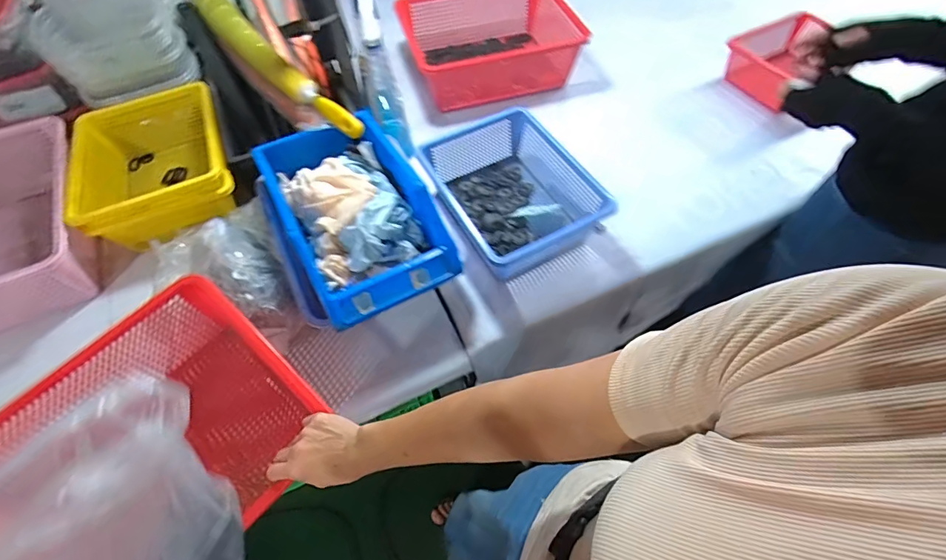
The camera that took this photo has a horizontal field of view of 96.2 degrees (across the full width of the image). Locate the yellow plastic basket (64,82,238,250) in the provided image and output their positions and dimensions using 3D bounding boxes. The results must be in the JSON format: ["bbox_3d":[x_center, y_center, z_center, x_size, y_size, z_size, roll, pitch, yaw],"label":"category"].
[{"bbox_3d":[-0.594,-0.226,0.803,0.250,0.106,0.308,-24,62,-13],"label":"yellow plastic basket"}]

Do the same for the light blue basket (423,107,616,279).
[{"bbox_3d":[0.067,-0.156,0.771,0.229,0.102,0.291,-27,62,-14],"label":"light blue basket"}]

